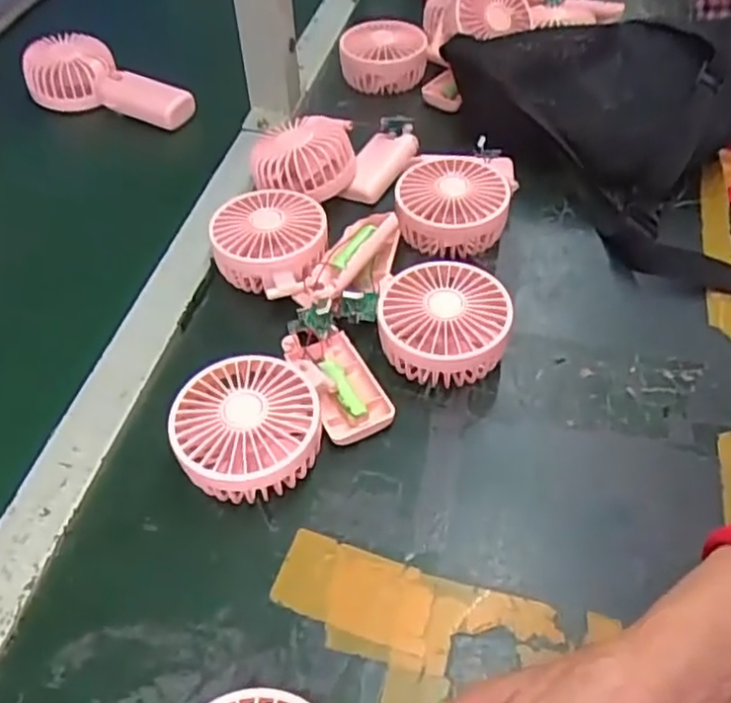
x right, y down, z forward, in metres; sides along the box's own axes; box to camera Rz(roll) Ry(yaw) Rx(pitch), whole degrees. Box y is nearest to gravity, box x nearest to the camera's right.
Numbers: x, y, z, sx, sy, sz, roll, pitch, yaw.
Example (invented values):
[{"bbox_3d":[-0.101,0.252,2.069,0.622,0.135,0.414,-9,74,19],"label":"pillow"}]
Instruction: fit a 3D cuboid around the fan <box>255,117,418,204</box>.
[{"bbox_3d":[-0.024,-0.167,0.586,0.145,0.047,0.091,-5,50,-3],"label":"fan"}]

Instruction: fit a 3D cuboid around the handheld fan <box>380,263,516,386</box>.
[{"bbox_3d":[0.053,-0.018,0.464,0.087,0.043,0.086,0,50,1],"label":"handheld fan"}]

